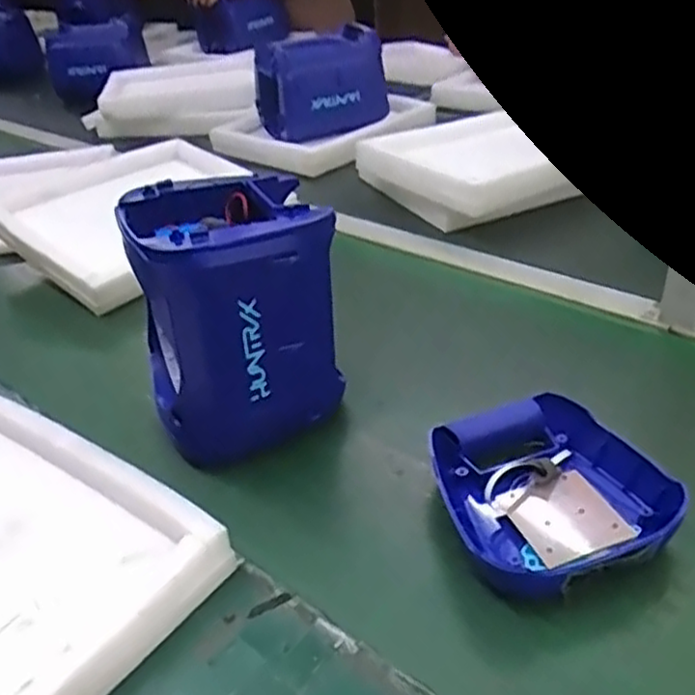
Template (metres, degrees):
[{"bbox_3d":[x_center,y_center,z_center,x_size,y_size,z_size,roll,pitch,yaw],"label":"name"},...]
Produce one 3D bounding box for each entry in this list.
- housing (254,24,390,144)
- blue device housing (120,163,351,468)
[{"bbox_3d":[-0.050,-0.518,1.434,0.238,0.169,0.159,-11,35,-12],"label":"housing"},{"bbox_3d":[-0.103,-0.026,0.682,0.159,0.221,0.167,-17,36,-20],"label":"blue device housing"}]

